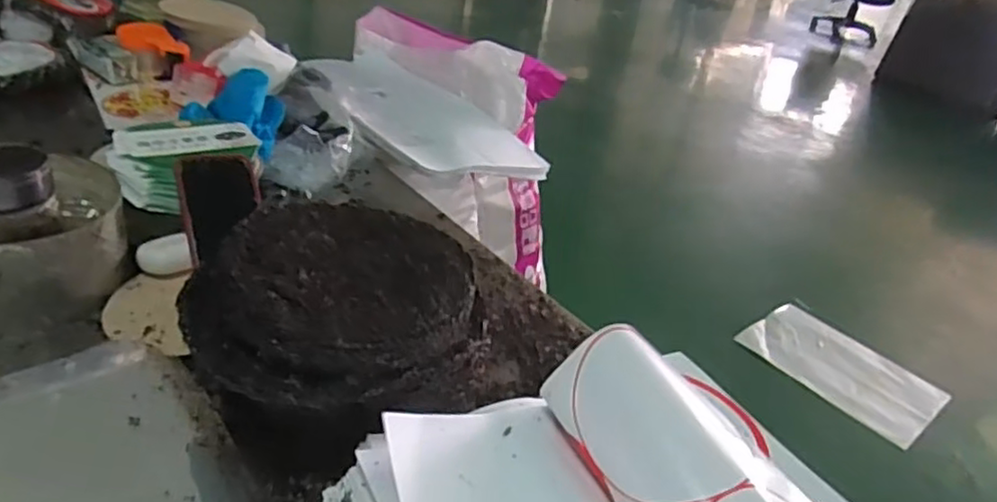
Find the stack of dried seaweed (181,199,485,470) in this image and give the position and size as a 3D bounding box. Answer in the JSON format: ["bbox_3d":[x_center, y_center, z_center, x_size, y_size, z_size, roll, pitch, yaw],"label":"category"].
[{"bbox_3d":[-0.137,0.071,0.596,0.215,0.140,0.243,18,34,12],"label":"stack of dried seaweed"}]

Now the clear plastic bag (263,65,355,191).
[{"bbox_3d":[-0.278,-0.194,1.054,0.114,0.070,0.262,3,32,-10],"label":"clear plastic bag"}]

